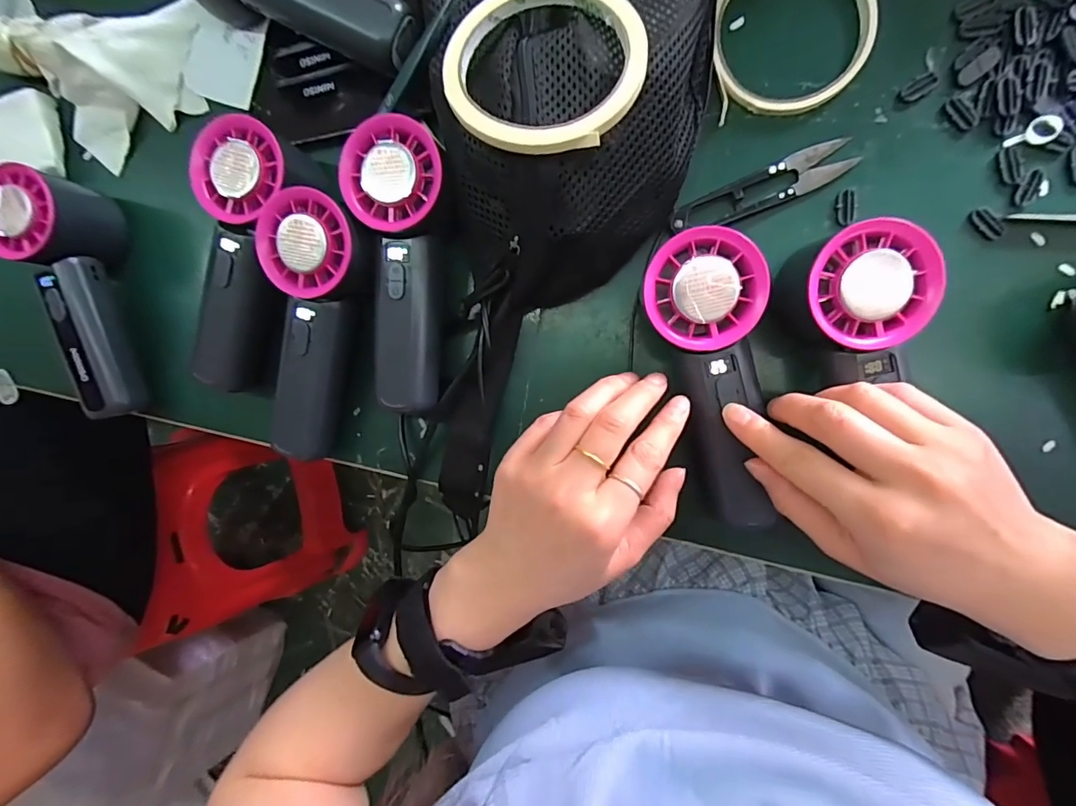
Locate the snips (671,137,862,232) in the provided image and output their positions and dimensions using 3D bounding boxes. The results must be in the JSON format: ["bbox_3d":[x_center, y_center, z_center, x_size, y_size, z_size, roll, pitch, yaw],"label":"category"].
[{"bbox_3d":[0.124,-0.118,0.269,0.100,0.011,0.021,-24,89,10],"label":"snips"}]

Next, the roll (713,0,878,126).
[{"bbox_3d":[0.139,-0.206,0.262,0.082,0.008,0.088,1,94,9],"label":"roll"}]

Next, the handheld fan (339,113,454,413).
[{"bbox_3d":[-0.080,-0.074,0.281,0.054,0.052,0.150,9,95,9],"label":"handheld fan"}]

